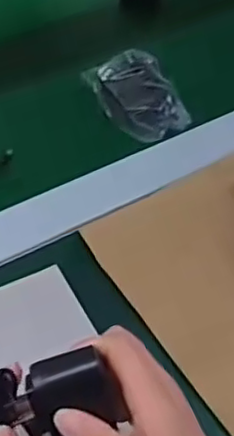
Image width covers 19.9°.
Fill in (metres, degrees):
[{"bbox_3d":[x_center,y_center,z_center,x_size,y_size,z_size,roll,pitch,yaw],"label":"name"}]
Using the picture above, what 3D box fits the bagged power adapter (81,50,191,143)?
[{"bbox_3d":[0.022,-0.130,0.709,0.068,0.028,0.113,-21,58,-18],"label":"bagged power adapter"}]

